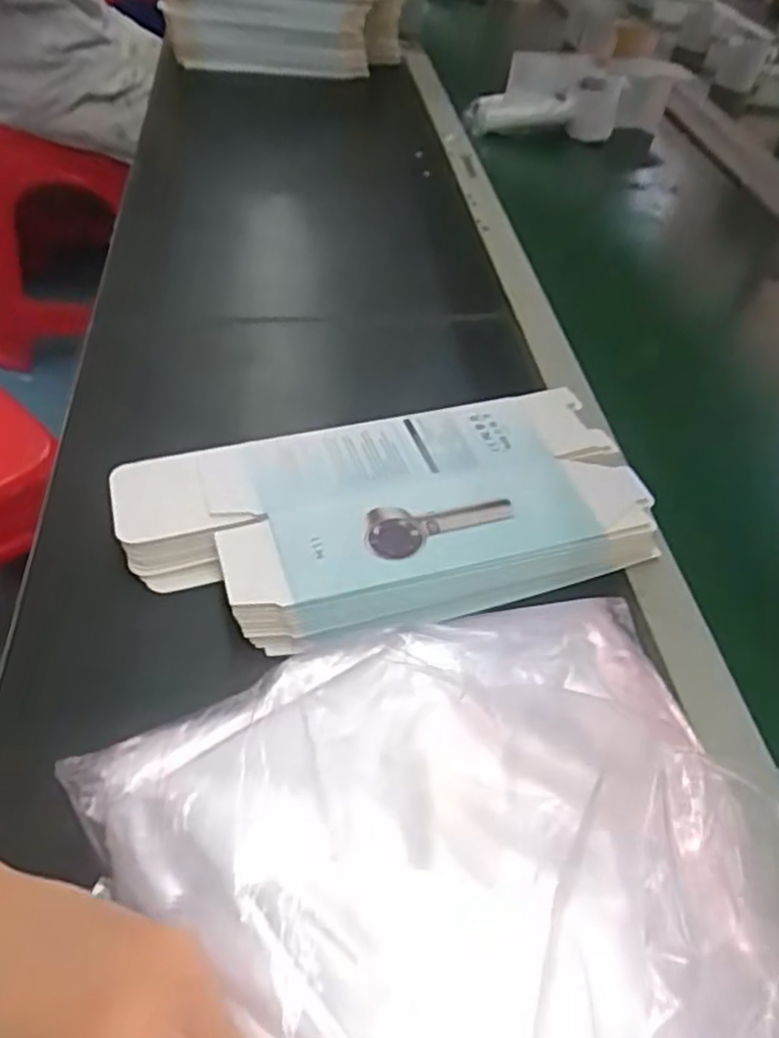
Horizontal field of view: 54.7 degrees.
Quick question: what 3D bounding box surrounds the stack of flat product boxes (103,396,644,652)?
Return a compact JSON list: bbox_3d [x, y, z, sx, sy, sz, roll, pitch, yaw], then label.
[{"bbox_3d":[0.001,-0.003,0.395,0.262,0.026,0.130,-10,49,-16],"label":"stack of flat product boxes"}]

